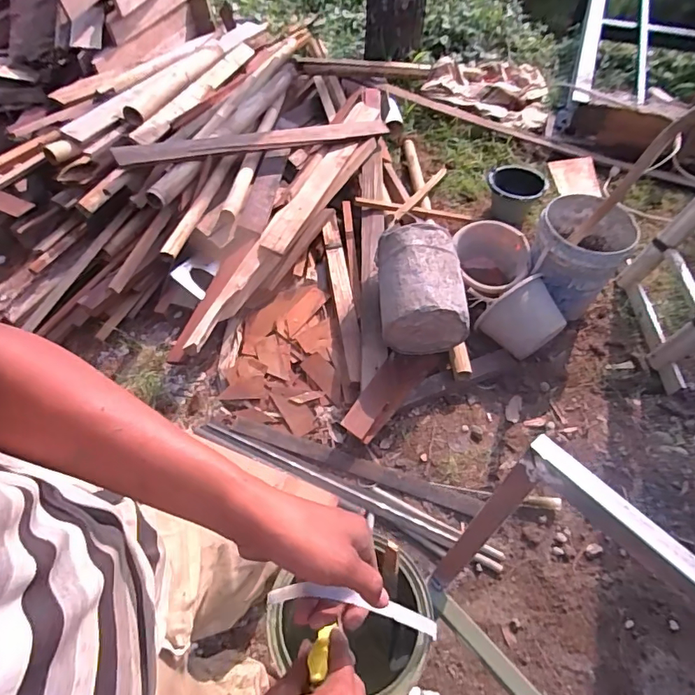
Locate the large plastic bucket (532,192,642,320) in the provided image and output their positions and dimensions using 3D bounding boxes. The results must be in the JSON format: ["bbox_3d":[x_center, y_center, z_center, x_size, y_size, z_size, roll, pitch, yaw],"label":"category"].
[{"bbox_3d":[0.786,-0.308,1.648,0.295,0.306,0.311,26,60,18],"label":"large plastic bucket"}]

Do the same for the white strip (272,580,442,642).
[{"bbox_3d":[0.005,0.236,0.430,0.167,0.097,0.014,9,56,5],"label":"white strip"}]

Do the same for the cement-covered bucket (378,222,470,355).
[{"bbox_3d":[0.237,-0.179,1.542,0.266,0.287,0.323,-2,56,1],"label":"cement-covered bucket"}]

